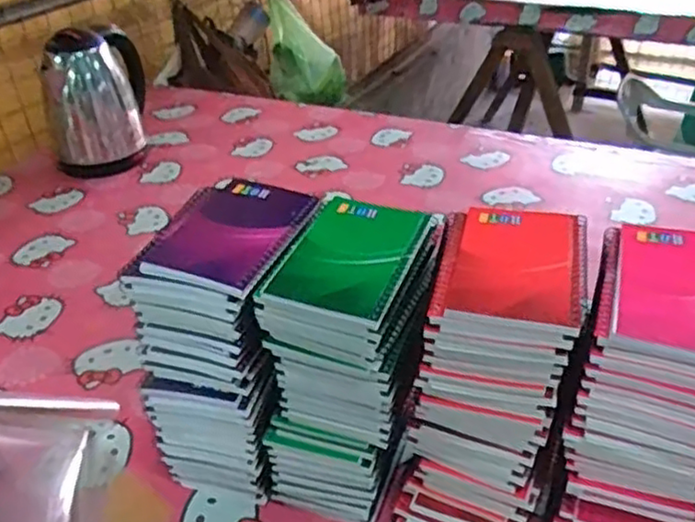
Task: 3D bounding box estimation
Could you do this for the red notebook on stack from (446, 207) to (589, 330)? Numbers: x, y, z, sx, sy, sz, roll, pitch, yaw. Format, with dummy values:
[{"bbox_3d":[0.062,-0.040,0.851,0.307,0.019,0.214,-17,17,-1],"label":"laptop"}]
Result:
[{"bbox_3d":[0.119,0.000,0.466,0.085,0.011,0.123,7,35,14],"label":"red notebook on stack"}]

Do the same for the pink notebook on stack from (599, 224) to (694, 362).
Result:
[{"bbox_3d":[0.213,0.017,0.438,0.089,0.016,0.123,9,35,17],"label":"pink notebook on stack"}]

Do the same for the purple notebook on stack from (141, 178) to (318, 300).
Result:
[{"bbox_3d":[-0.084,-0.024,0.519,0.091,0.015,0.135,11,36,19],"label":"purple notebook on stack"}]

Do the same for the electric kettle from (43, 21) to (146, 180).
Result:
[{"bbox_3d":[-0.426,-0.276,1.164,0.163,0.210,0.137,-12,34,-14],"label":"electric kettle"}]

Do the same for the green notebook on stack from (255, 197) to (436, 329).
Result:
[{"bbox_3d":[0.002,-0.004,0.487,0.089,0.022,0.126,12,36,21],"label":"green notebook on stack"}]

